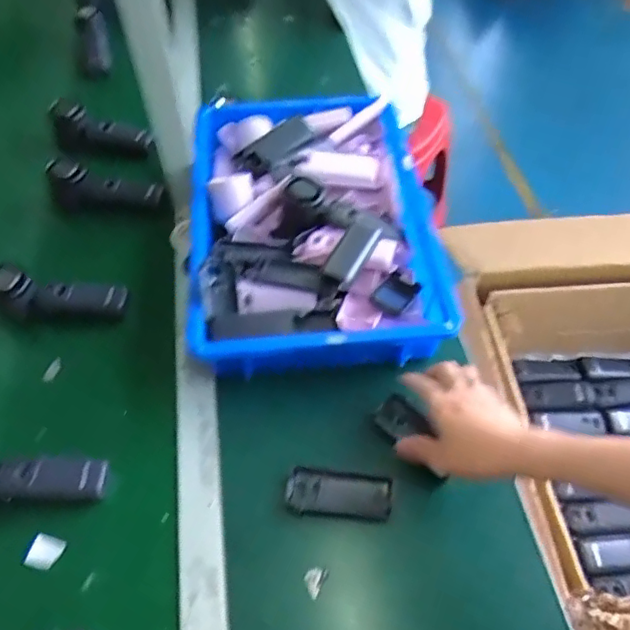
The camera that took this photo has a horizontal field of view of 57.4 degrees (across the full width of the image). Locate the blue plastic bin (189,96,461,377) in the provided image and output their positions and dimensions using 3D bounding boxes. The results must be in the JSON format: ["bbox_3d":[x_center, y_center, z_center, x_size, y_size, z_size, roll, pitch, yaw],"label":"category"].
[{"bbox_3d":[-0.006,-0.120,0.759,0.300,0.096,0.433,-6,53,-3],"label":"blue plastic bin"}]

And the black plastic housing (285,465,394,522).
[{"bbox_3d":[0.023,0.177,0.574,0.102,0.014,0.045,5,53,6],"label":"black plastic housing"}]

